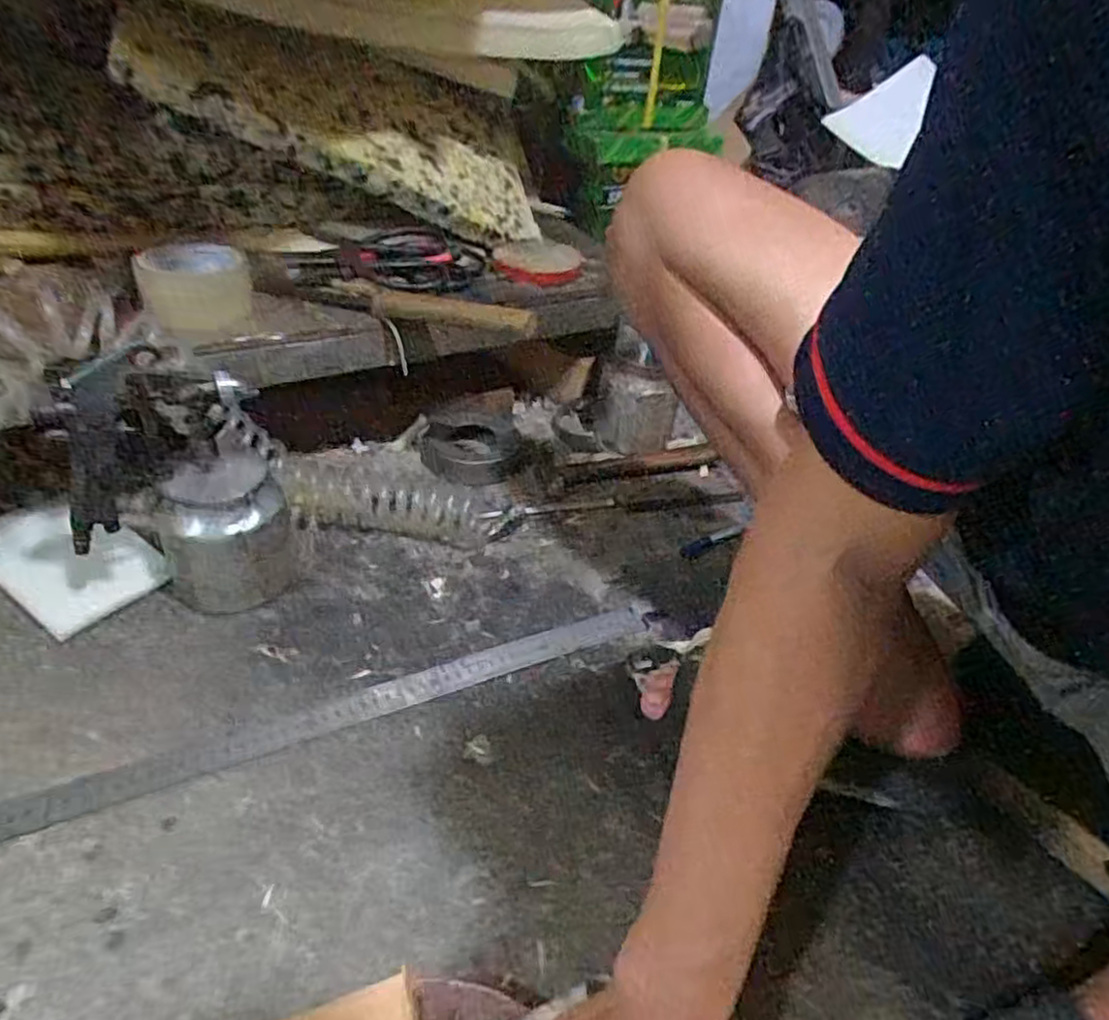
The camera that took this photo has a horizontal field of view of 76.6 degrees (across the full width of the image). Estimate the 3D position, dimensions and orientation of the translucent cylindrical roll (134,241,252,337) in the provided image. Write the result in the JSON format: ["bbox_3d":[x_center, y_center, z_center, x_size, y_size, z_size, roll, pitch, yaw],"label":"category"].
[{"bbox_3d":[-0.328,-0.204,0.646,0.089,0.053,0.098,-7,39,-17],"label":"translucent cylindrical roll"}]

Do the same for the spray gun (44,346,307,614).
[{"bbox_3d":[-0.300,-0.017,0.572,0.151,0.231,0.095,-10,41,-21],"label":"spray gun"}]

